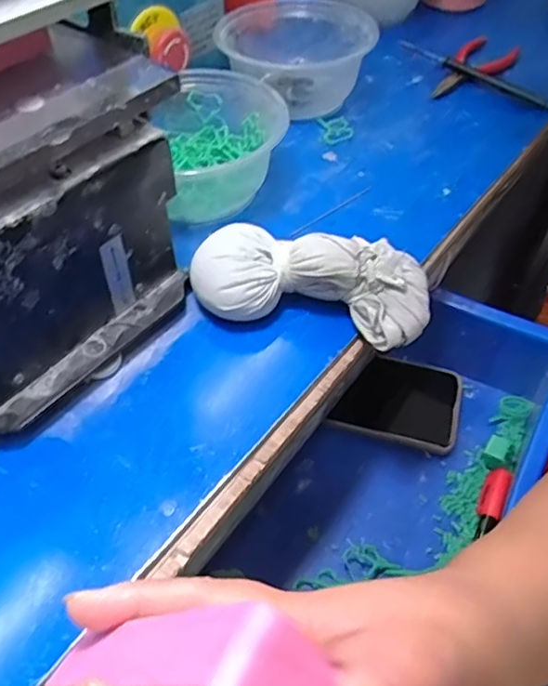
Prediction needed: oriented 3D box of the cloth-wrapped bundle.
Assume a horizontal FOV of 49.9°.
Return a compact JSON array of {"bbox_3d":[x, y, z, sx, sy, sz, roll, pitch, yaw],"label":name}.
[{"bbox_3d":[0.021,-0.035,0.352,0.141,0.045,0.054,8,50,7],"label":"cloth-wrapped bundle"}]

